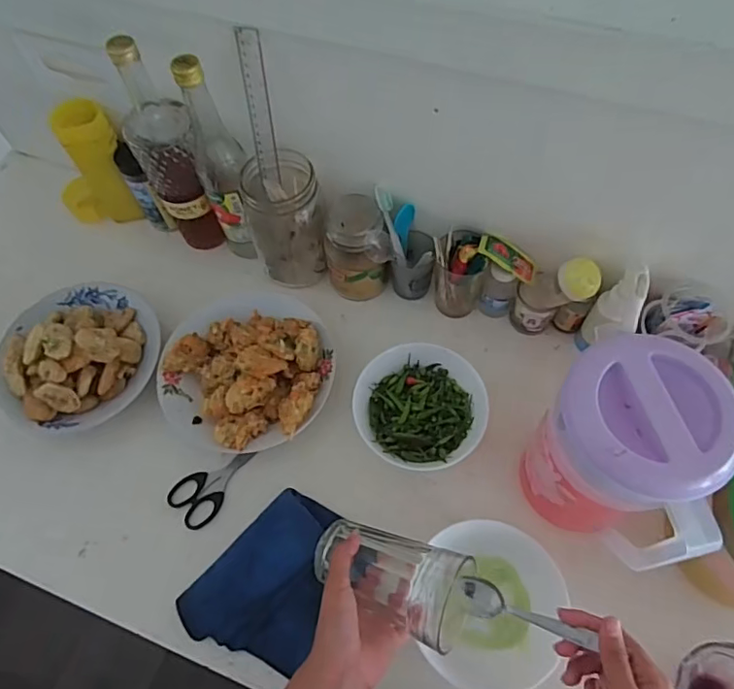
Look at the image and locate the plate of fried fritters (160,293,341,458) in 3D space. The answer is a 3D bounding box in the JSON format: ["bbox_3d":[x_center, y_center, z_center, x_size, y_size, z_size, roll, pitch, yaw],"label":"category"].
[{"bbox_3d":[-0.143,0.014,0.637,0.196,0.065,0.213,-1,63,3],"label":"plate of fried fritters"}]

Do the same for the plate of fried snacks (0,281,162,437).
[{"bbox_3d":[-0.353,0.006,0.650,0.194,0.069,0.182,-1,63,3],"label":"plate of fried snacks"}]

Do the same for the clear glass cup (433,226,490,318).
[{"bbox_3d":[0.110,-0.086,0.655,0.060,0.112,0.058,-1,63,3],"label":"clear glass cup"}]

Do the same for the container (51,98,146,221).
[{"bbox_3d":[-0.375,-0.233,0.722,0.119,0.173,0.050,3,64,5],"label":"container"}]

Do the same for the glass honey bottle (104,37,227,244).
[{"bbox_3d":[-0.229,-0.221,0.643,0.068,0.267,0.074,-25,65,-9],"label":"glass honey bottle"}]

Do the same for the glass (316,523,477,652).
[{"bbox_3d":[0.021,0.205,0.474,0.135,0.088,0.071,15,65,11],"label":"glass"}]

